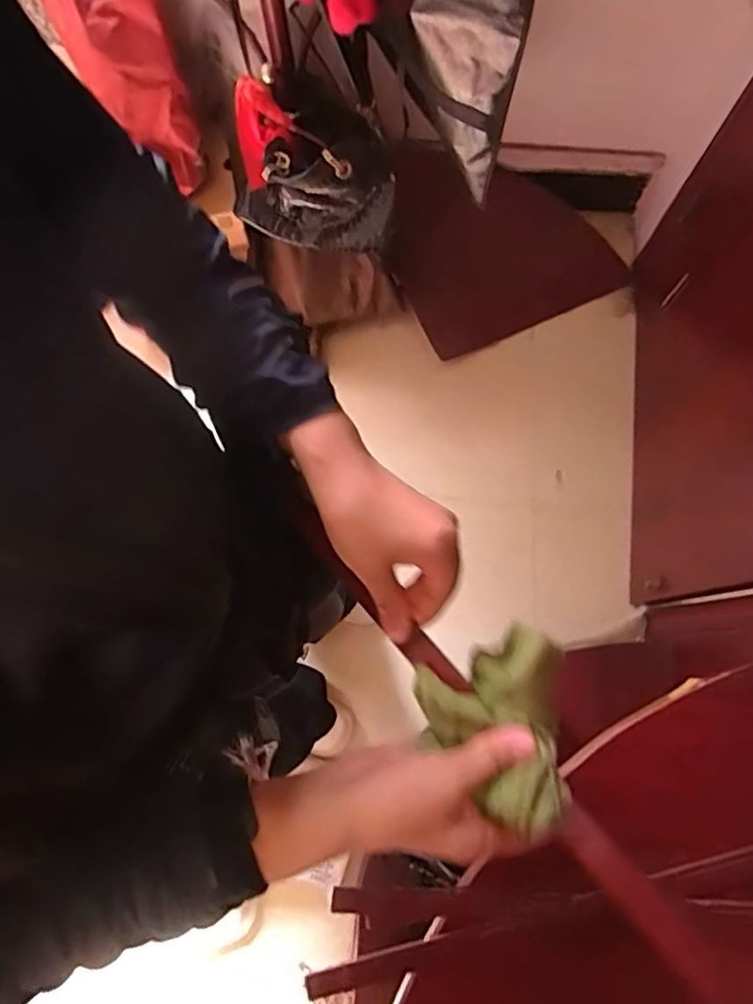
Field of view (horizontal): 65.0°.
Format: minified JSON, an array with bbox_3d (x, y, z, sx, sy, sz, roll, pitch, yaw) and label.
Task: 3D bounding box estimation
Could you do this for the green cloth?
[{"bbox_3d":[0.063,0.131,0.338,0.074,0.043,0.104,-5,76,0],"label":"green cloth"}]

